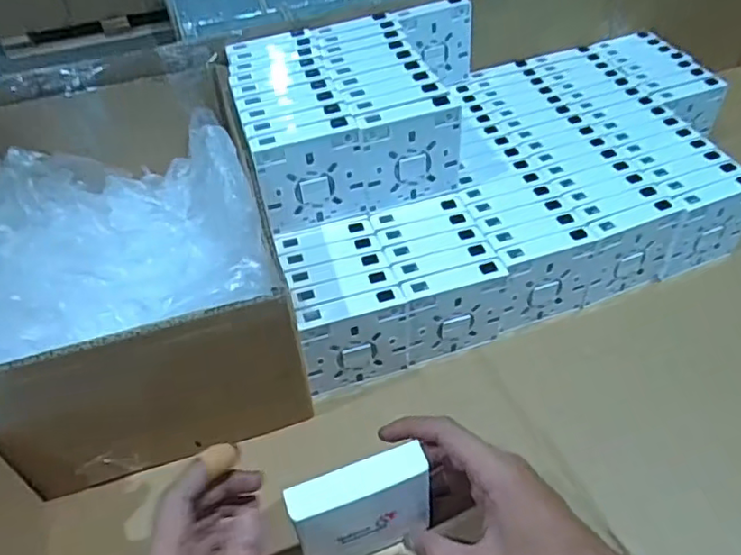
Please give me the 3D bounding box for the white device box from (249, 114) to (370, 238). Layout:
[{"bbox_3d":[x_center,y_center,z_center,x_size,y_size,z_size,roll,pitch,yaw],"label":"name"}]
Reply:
[{"bbox_3d":[-0.049,-0.082,0.487,0.084,0.086,0.024,-18,43,-9],"label":"white device box"}]

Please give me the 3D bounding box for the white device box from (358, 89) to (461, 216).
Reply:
[{"bbox_3d":[0.034,-0.103,0.503,0.085,0.088,0.022,-17,43,-8],"label":"white device box"}]

